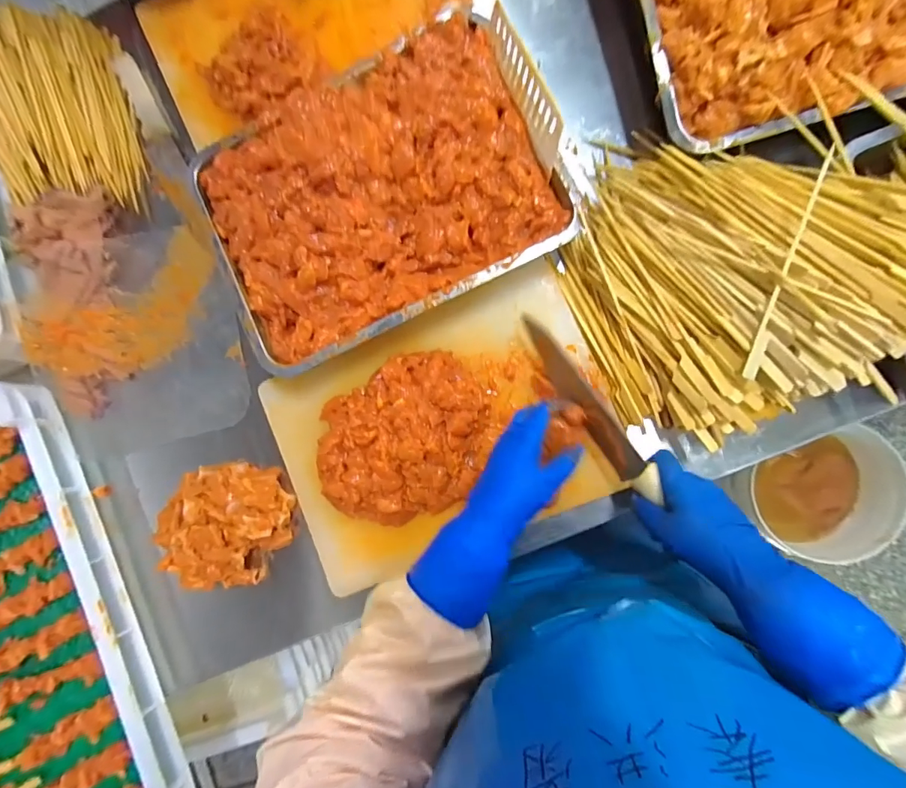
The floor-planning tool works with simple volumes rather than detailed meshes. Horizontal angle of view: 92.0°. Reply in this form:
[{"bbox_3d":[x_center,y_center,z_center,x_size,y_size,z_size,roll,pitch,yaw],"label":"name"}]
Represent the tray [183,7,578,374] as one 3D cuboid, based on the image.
[{"bbox_3d":[-0.085,-0.216,0.498,0.371,0.061,0.278,-24,83,5],"label":"tray"}]

